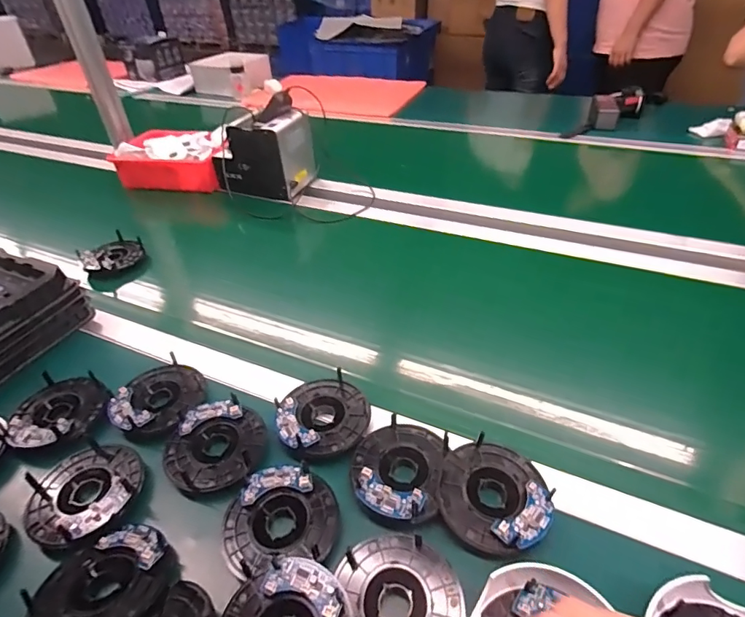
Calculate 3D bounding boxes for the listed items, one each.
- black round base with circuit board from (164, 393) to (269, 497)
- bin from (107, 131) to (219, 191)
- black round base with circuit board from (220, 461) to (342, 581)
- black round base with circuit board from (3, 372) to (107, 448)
[{"bbox_3d":[-0.161,0.141,0.470,0.099,0.023,0.099,-2,40,2],"label":"black round base with circuit board"},{"bbox_3d":[-0.445,-0.339,1.037,0.243,0.082,0.162,2,40,7],"label":"bin"},{"bbox_3d":[-0.082,0.186,0.410,0.101,0.018,0.087,-7,40,-4],"label":"black round base with circuit board"},{"bbox_3d":[-0.355,0.112,0.515,0.094,0.013,0.098,-2,40,2],"label":"black round base with circuit board"}]

